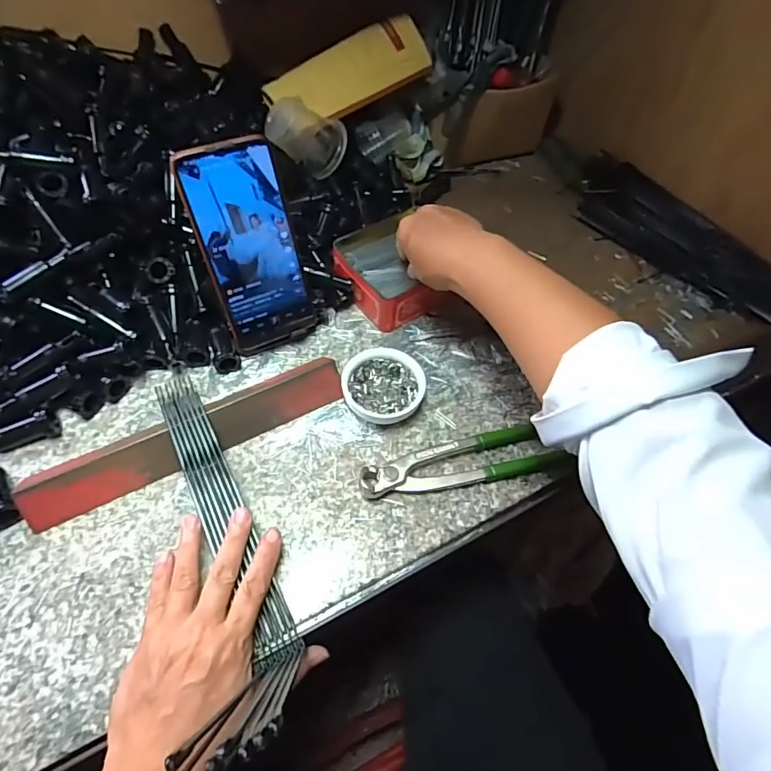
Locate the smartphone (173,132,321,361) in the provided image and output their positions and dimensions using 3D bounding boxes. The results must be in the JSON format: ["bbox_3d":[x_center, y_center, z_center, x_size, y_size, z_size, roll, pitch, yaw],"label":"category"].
[{"bbox_3d":[-0.112,-0.111,0.406,0.077,0.170,0.010,-22,36,-18],"label":"smartphone"}]

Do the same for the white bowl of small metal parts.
[{"bbox_3d":[-0.002,0.002,0.432,0.070,0.024,0.069,2,56,-3],"label":"white bowl of small metal parts"}]

